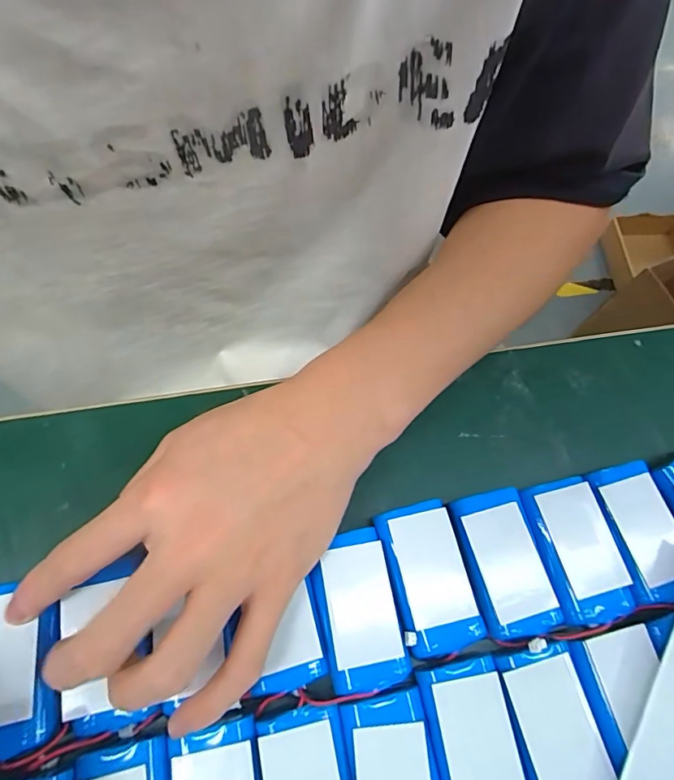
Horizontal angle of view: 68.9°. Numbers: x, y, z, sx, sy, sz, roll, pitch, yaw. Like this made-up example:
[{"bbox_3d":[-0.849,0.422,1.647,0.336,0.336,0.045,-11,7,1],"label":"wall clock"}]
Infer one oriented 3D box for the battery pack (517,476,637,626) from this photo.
[{"bbox_3d":[0.119,0.078,0.244,0.037,0.013,0.065,-13,70,-9],"label":"battery pack"}]

